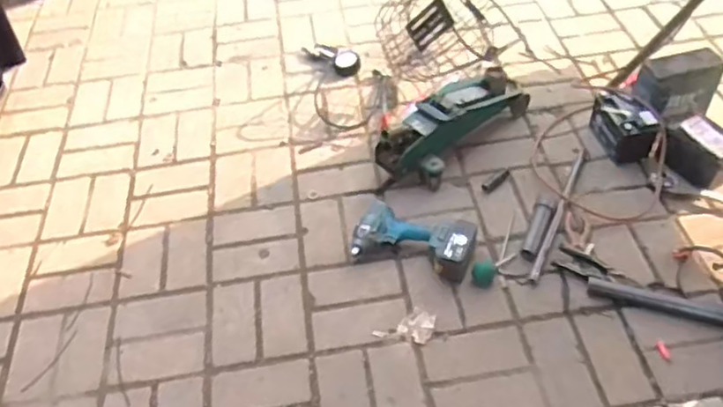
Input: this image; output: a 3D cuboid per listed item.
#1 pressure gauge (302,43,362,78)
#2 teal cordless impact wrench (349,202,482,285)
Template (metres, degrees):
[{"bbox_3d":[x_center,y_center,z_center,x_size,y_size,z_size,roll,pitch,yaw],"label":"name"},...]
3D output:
[{"bbox_3d":[-0.078,-0.422,1.831,0.076,0.033,0.195,-39,57,-25],"label":"pressure gauge"},{"bbox_3d":[0.108,0.073,1.349,0.249,0.072,0.129,12,52,15],"label":"teal cordless impact wrench"}]

